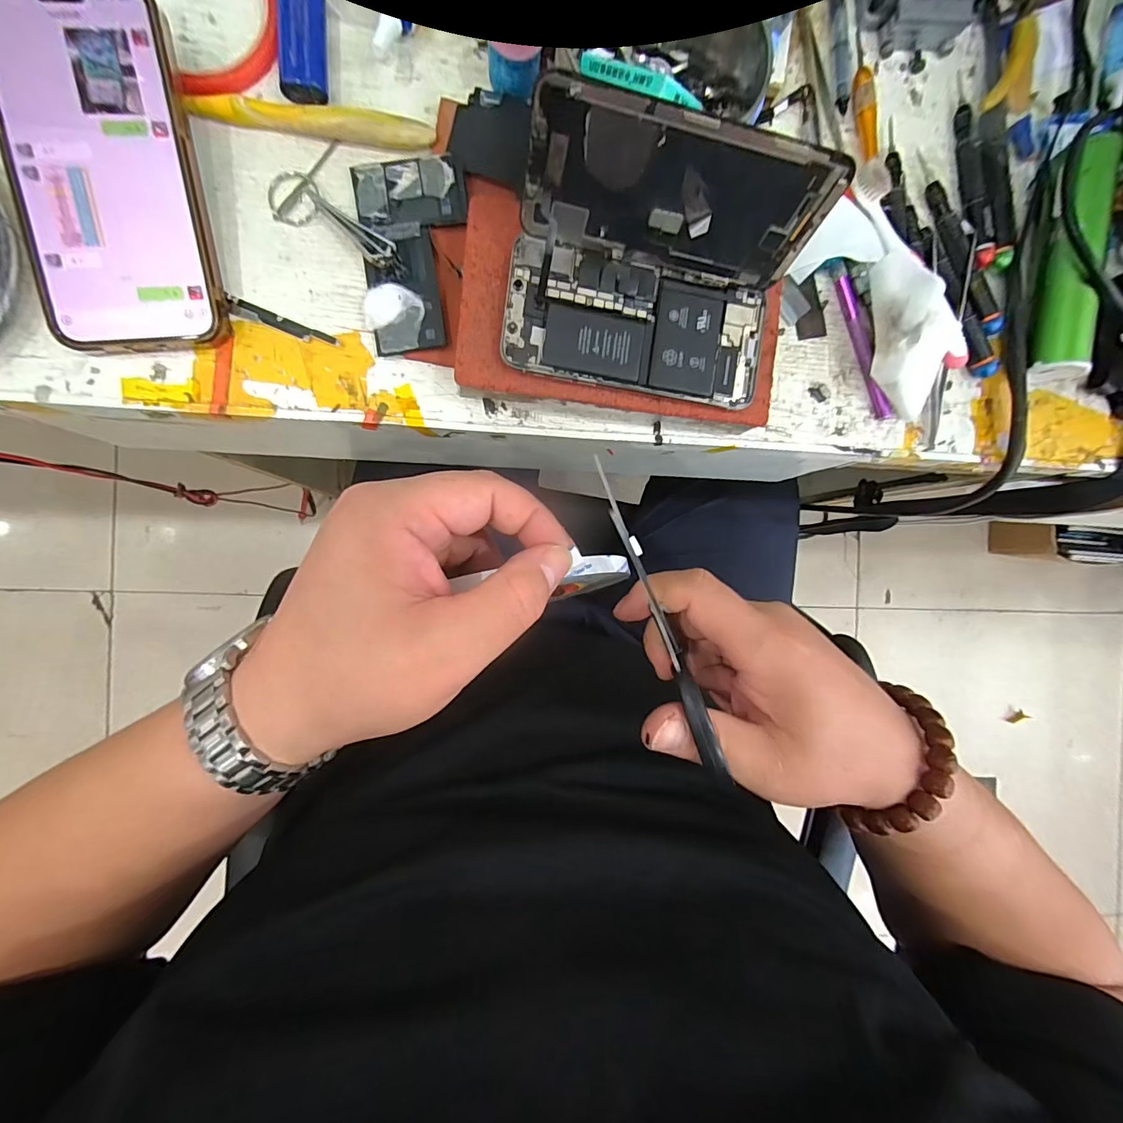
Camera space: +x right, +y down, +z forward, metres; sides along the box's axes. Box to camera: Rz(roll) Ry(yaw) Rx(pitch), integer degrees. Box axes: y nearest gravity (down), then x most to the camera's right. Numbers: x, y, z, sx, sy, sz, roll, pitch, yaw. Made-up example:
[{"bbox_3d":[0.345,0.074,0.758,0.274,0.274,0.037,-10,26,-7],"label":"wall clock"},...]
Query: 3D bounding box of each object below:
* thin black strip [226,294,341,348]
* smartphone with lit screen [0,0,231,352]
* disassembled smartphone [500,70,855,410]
[{"bbox_3d":[-0.154,-0.131,0.261,0.059,0.004,0.009,19,87,-8],"label":"thin black strip"},{"bbox_3d":[-0.226,-0.192,0.233,0.082,0.008,0.161,-6,100,-8],"label":"smartphone with lit screen"},{"bbox_3d":[0.047,-0.136,0.223,0.138,0.071,0.083,8,89,-8],"label":"disassembled smartphone"}]

